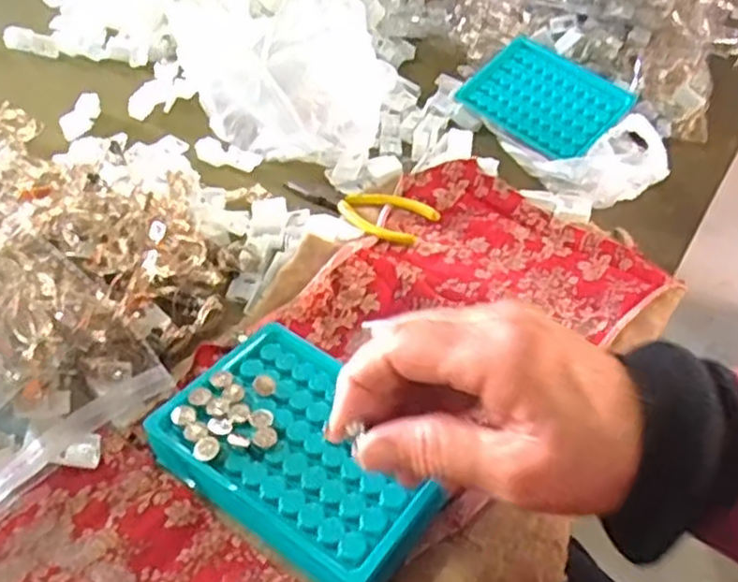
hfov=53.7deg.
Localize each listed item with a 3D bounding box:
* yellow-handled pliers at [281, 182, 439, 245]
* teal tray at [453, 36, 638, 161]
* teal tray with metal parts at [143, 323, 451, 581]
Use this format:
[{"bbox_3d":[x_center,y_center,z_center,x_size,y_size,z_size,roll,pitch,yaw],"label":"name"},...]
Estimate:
[{"bbox_3d":[-0.009,-0.065,0.555,0.117,0.012,0.053,24,45,18],"label":"yellow-handled pliers"},{"bbox_3d":[0.155,-0.172,0.647,0.095,0.011,0.128,-44,62,-13],"label":"teal tray"},{"bbox_3d":[-0.030,0.082,0.364,0.137,0.032,0.094,29,46,23],"label":"teal tray with metal parts"}]

